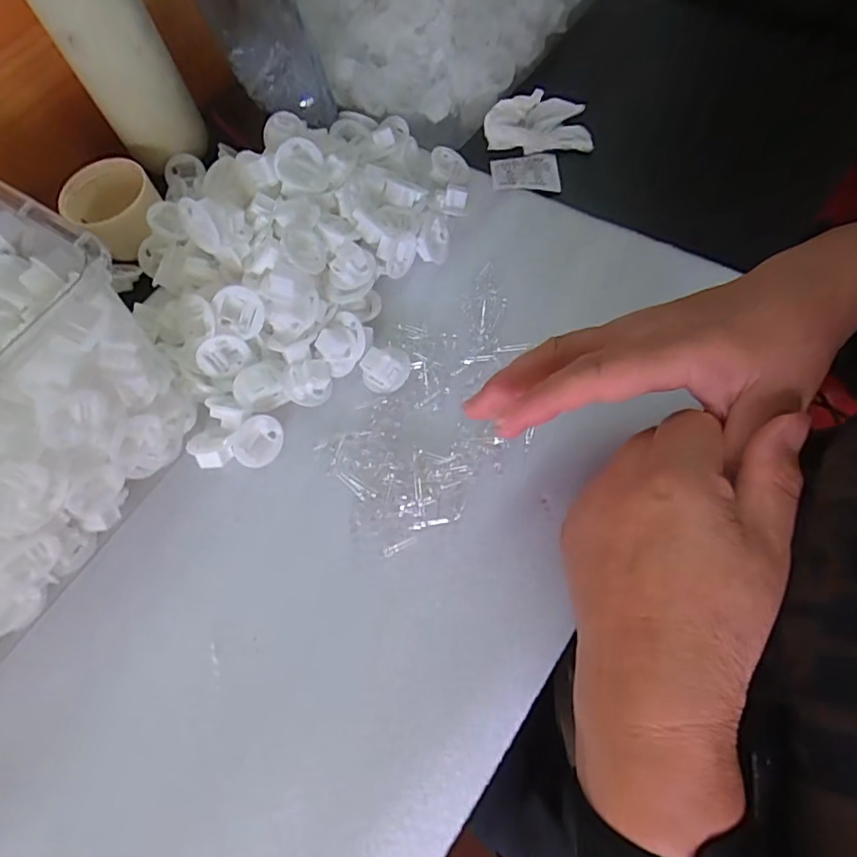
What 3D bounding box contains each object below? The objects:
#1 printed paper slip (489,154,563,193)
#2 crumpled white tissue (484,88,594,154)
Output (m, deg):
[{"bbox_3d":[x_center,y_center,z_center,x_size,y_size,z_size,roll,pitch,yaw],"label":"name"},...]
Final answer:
[{"bbox_3d":[0.077,-0.203,0.440,0.054,0.007,0.041,0,60,0],"label":"printed paper slip"},{"bbox_3d":[0.088,-0.248,0.448,0.083,0.021,0.046,-1,66,6],"label":"crumpled white tissue"}]

